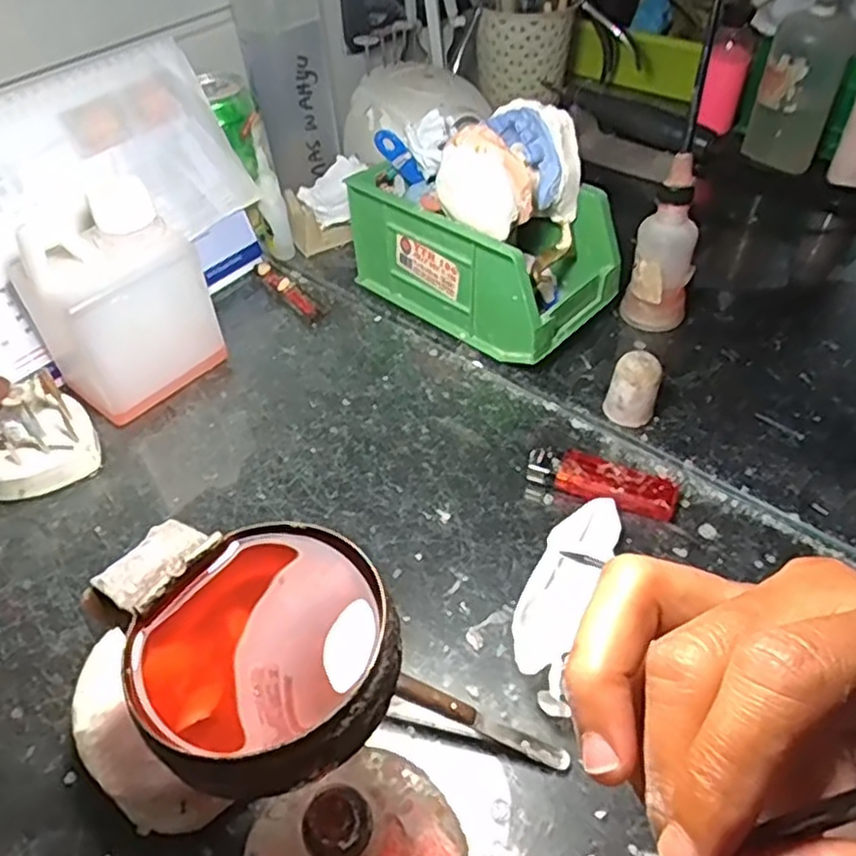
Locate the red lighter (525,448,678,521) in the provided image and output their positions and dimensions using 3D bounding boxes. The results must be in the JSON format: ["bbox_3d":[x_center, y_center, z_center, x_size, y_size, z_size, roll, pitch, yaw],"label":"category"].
[{"bbox_3d":[0.098,0.029,0.400,0.081,0.015,0.027,15,49,16],"label":"red lighter"}]

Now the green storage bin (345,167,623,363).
[{"bbox_3d":[0.039,-0.126,0.499,0.170,0.086,0.098,33,56,28],"label":"green storage bin"}]

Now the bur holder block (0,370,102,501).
[{"bbox_3d":[-0.235,0.005,0.410,0.069,0.051,0.064,-34,55,-26],"label":"bur holder block"}]

